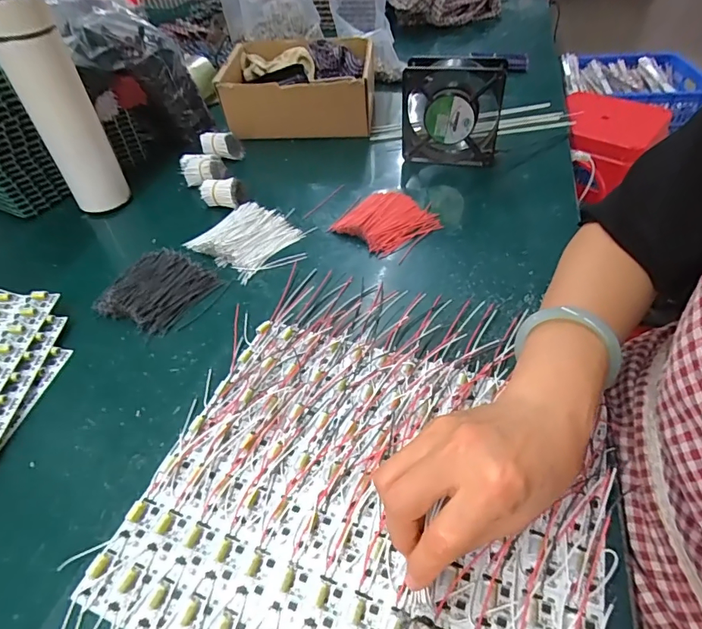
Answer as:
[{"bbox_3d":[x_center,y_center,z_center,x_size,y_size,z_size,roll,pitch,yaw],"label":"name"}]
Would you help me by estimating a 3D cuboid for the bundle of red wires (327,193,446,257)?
[{"bbox_3d":[0.040,-0.109,0.513,0.099,0.014,0.098,33,56,30],"label":"bundle of red wires"}]

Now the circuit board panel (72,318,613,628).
[{"bbox_3d":[0.011,0.120,0.298,0.286,0.009,0.238,14,49,17],"label":"circuit board panel"}]

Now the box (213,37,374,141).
[{"bbox_3d":[-0.075,-0.346,0.687,0.213,0.088,0.185,0,46,3],"label":"box"}]

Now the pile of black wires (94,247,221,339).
[{"bbox_3d":[-0.192,-0.026,0.449,0.086,0.022,0.095,20,51,21],"label":"pile of black wires"}]

